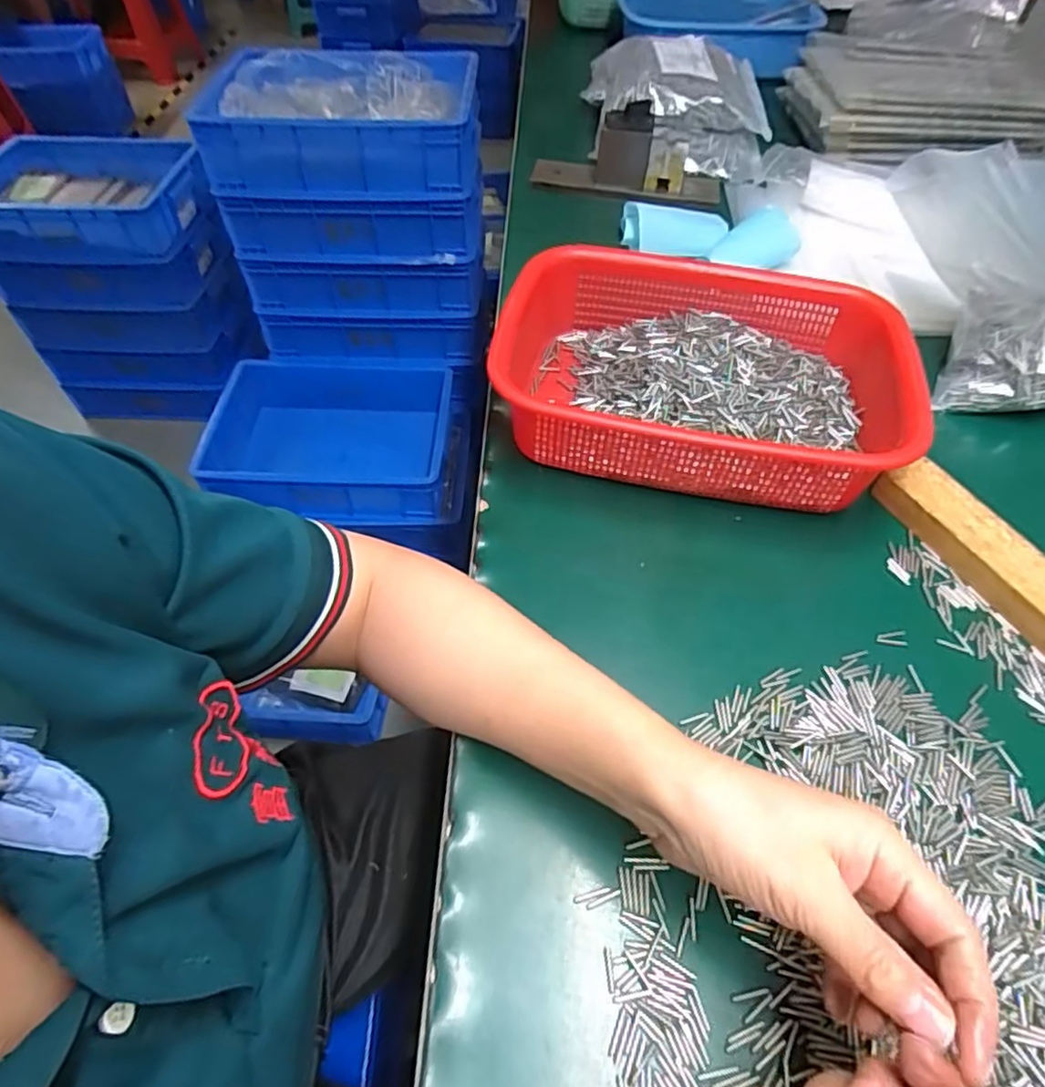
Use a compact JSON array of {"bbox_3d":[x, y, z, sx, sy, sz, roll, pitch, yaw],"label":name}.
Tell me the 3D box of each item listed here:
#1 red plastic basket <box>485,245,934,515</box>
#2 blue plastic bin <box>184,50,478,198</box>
[{"bbox_3d":[0.131,-0.125,0.493,0.287,0.075,0.207,9,53,8],"label":"red plastic basket"},{"bbox_3d":[-0.276,-0.681,1.059,0.402,0.113,0.289,0,53,1],"label":"blue plastic bin"}]

